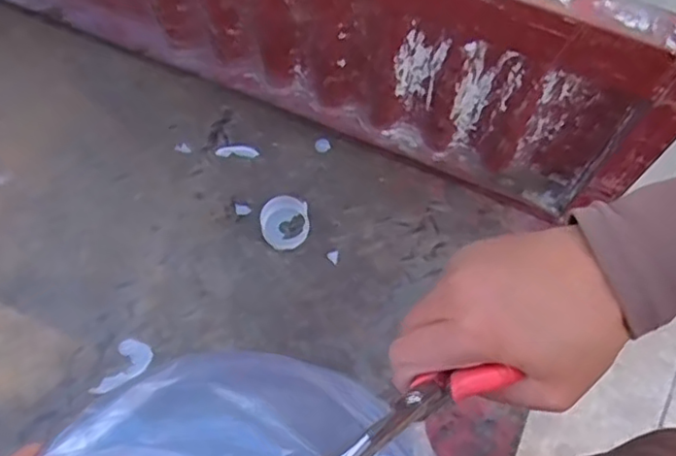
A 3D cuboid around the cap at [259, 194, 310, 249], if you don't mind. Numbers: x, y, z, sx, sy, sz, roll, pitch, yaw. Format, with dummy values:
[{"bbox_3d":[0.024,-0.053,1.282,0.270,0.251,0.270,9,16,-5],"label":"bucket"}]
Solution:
[{"bbox_3d":[-0.063,-0.004,0.780,0.056,0.046,0.056,0,68,-1],"label":"cap"}]

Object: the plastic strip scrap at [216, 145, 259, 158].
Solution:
[{"bbox_3d":[-0.128,-0.098,0.825,0.054,0.006,0.016,5,68,1],"label":"plastic strip scrap"}]

